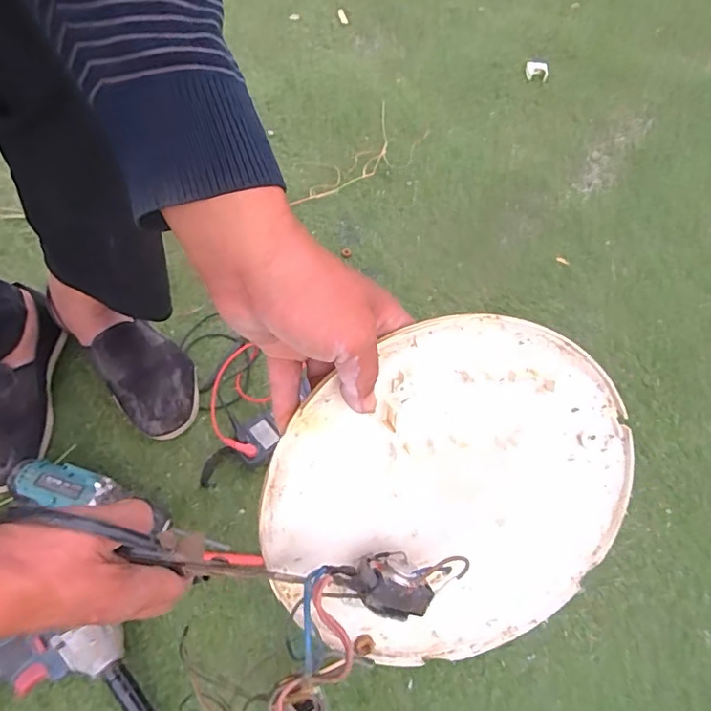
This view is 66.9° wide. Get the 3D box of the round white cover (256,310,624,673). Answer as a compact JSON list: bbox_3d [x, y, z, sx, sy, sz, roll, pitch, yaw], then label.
[{"bbox_3d":[0.074,0.106,0.385,0.256,0.264,0.010,-43,22,3],"label":"round white cover"}]

